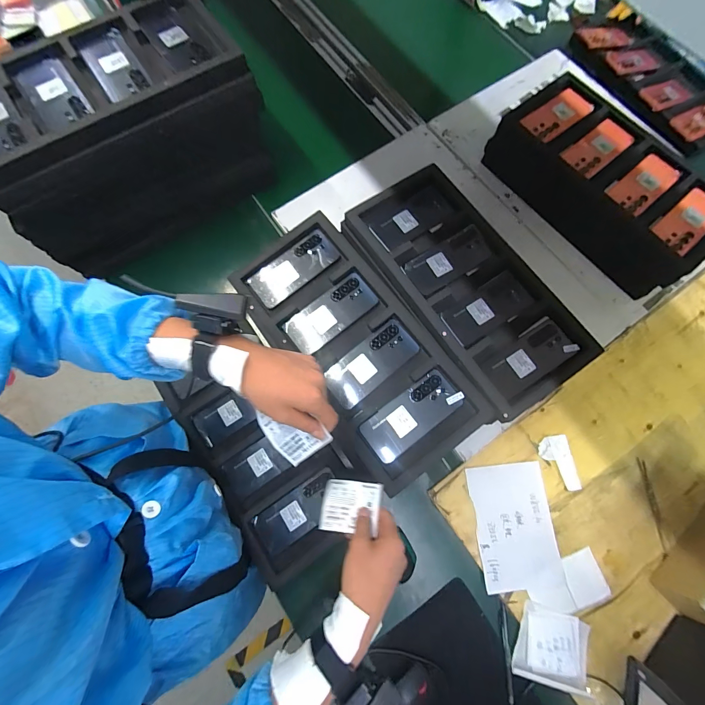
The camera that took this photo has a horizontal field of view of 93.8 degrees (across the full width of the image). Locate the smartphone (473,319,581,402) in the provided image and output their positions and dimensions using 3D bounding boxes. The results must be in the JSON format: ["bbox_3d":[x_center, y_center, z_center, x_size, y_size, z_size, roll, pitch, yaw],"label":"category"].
[{"bbox_3d":[0.304,0.005,0.573,0.164,0.008,0.085,-31,78,-7],"label":"smartphone"}]

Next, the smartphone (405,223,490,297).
[{"bbox_3d":[0.183,-0.174,0.625,0.165,0.008,0.073,-32,78,-7],"label":"smartphone"}]

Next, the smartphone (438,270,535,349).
[{"bbox_3d":[0.244,-0.079,0.596,0.159,0.007,0.076,-33,78,-8],"label":"smartphone"}]

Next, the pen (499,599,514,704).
[{"bbox_3d":[0.264,0.509,0.565,0.013,0.014,0.145,0,75,-1],"label":"pen"}]

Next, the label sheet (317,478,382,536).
[{"bbox_3d":[-0.003,0.227,0.488,0.085,0.006,0.071,3,54,11],"label":"label sheet"}]

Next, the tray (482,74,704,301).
[{"bbox_3d":[0.554,-0.374,0.743,0.233,0.126,0.481,-39,79,-9],"label":"tray"}]

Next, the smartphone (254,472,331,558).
[{"bbox_3d":[-0.098,0.297,0.606,0.152,0.006,0.076,-31,78,-9],"label":"smartphone"}]

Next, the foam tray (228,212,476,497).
[{"bbox_3d":[-0.011,-0.014,0.581,0.210,0.027,0.483,-33,78,-9],"label":"foam tray"}]

